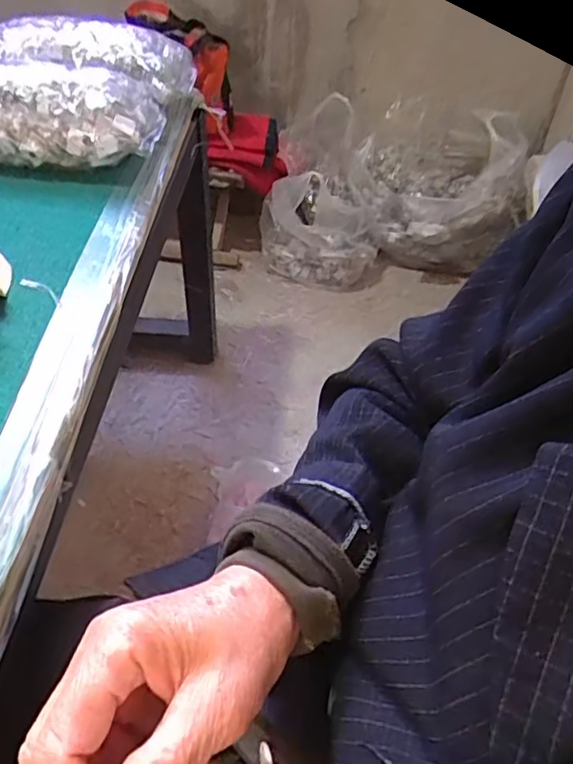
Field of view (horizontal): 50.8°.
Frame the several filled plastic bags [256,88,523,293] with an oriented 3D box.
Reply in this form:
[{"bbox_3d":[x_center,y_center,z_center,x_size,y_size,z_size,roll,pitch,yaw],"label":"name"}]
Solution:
[{"bbox_3d":[0.236,-0.451,1.442,0.528,0.386,0.312,-5,46,-9],"label":"several filled plastic bags"}]

